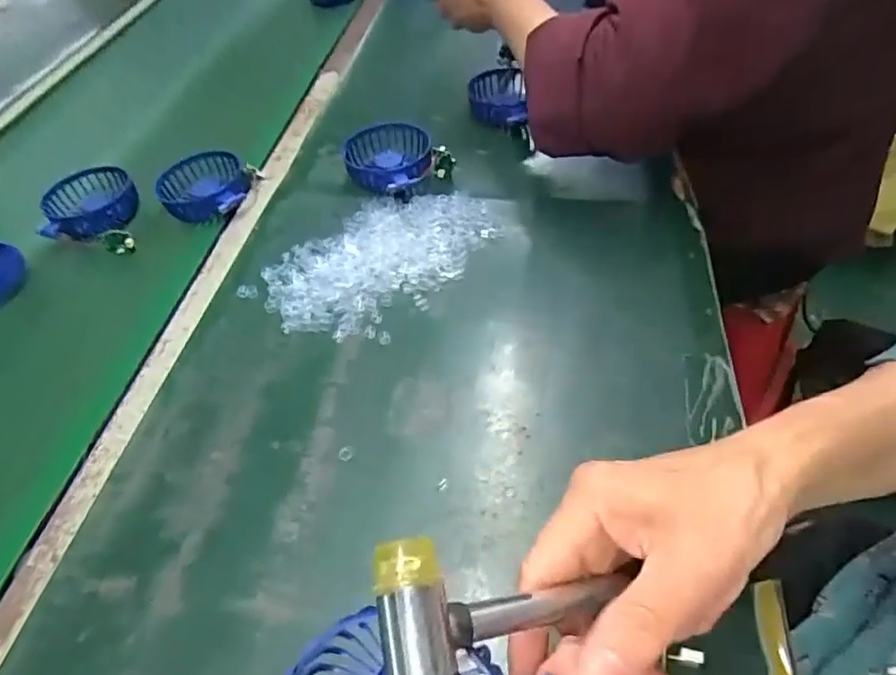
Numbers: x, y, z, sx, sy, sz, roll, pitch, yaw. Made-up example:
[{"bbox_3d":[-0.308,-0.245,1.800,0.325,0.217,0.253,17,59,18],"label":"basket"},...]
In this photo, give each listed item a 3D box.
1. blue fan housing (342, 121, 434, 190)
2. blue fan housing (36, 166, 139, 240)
[{"bbox_3d":[-0.063,-0.180,0.597,0.085,0.034,0.097,5,49,10],"label":"blue fan housing"},{"bbox_3d":[-0.370,-0.135,0.604,0.092,0.030,0.108,-25,51,-15],"label":"blue fan housing"}]

